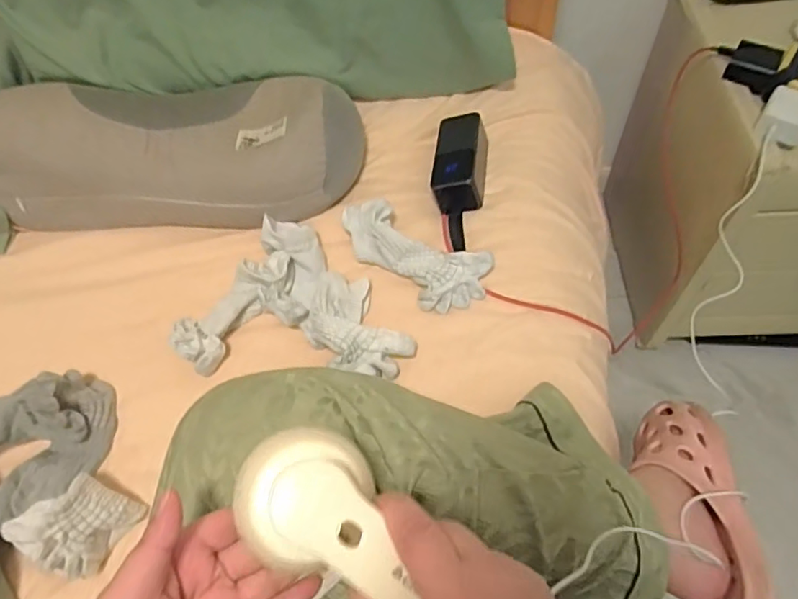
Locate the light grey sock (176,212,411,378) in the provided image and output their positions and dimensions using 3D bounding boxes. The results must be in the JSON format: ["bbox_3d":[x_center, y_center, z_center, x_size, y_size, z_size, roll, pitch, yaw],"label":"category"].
[{"bbox_3d":[-0.107,0.027,0.599,0.226,0.049,0.190,32,66,22],"label":"light grey sock"}]

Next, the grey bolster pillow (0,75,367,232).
[{"bbox_3d":[-0.281,-0.199,0.712,0.457,0.125,0.196,2,58,6],"label":"grey bolster pillow"}]

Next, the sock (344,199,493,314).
[{"bbox_3d":[0.010,-0.051,0.631,0.180,0.052,0.078,28,64,20],"label":"sock"}]

